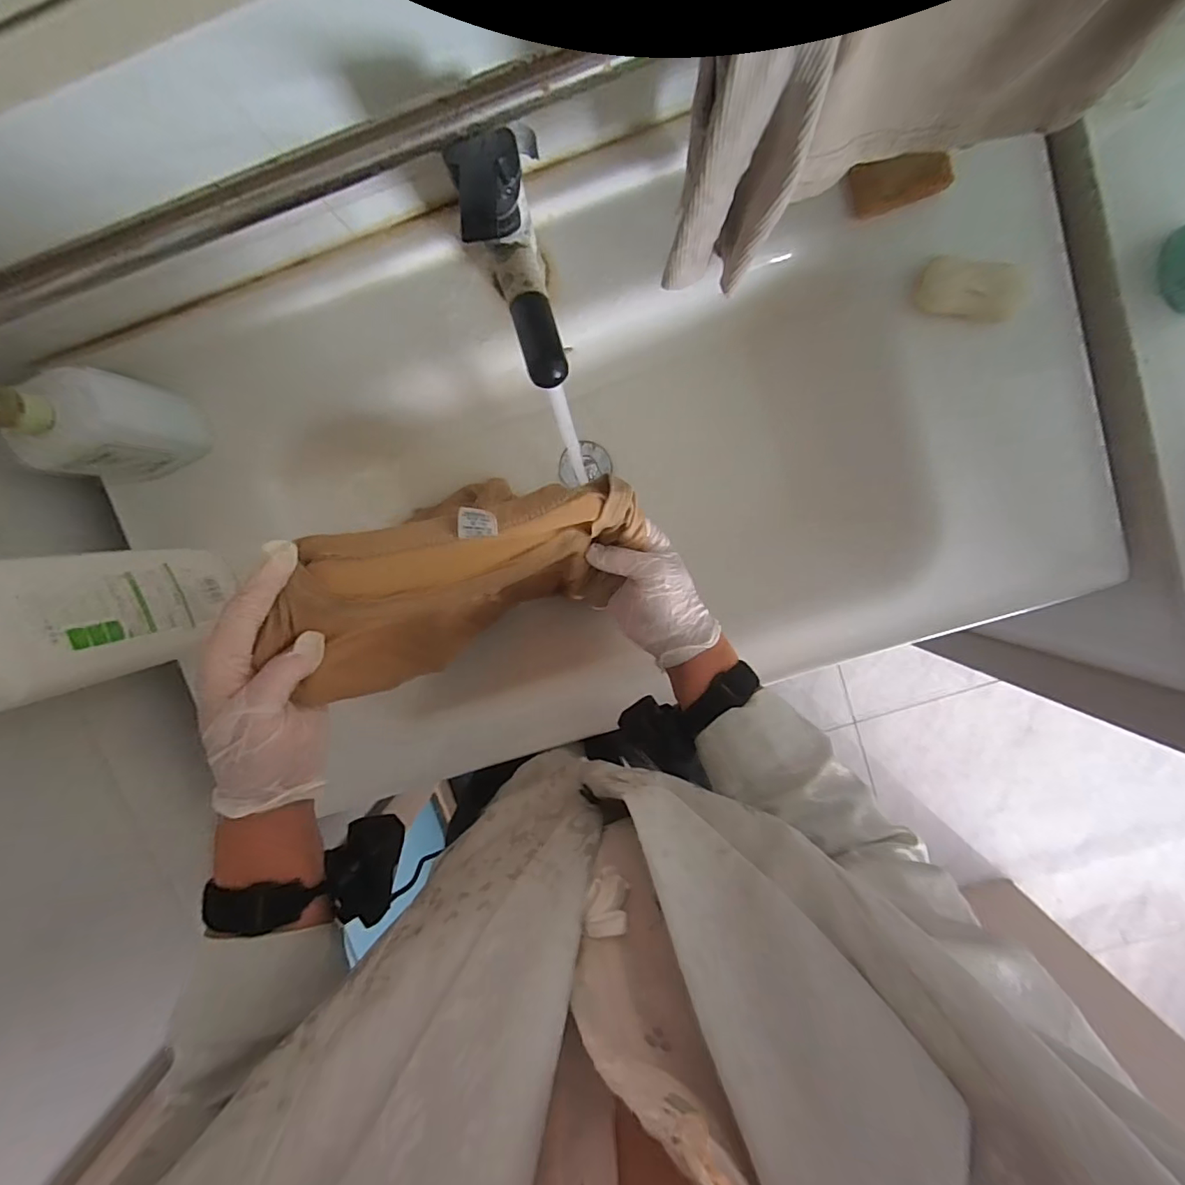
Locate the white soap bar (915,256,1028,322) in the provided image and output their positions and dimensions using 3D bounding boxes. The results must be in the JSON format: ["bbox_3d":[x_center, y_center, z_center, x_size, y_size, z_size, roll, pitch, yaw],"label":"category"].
[{"bbox_3d":[0.321,-0.254,0.435,0.082,0.023,0.040,11,97,0],"label":"white soap bar"}]

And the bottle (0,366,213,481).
[{"bbox_3d":[-0.398,-0.131,0.406,0.089,0.159,0.059,-21,96,4],"label":"bottle"}]

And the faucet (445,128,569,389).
[{"bbox_3d":[-0.047,-0.204,0.327,0.038,0.099,0.130,-16,96,3],"label":"faucet"}]

